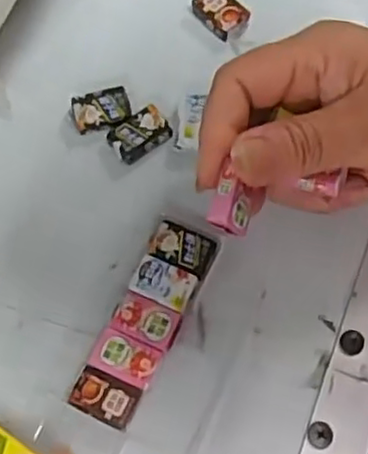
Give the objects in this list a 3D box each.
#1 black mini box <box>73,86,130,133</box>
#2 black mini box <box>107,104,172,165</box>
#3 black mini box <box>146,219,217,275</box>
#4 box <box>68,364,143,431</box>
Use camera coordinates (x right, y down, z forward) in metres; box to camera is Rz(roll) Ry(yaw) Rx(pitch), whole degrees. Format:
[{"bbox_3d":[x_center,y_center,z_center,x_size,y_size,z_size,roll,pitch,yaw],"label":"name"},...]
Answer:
[{"bbox_3d":[-0.037,-0.053,0.300,0.026,0.006,0.018,-14,70,-4],"label":"black mini box"},{"bbox_3d":[-0.020,-0.041,0.296,0.026,0.007,0.019,-25,72,-8],"label":"black mini box"},{"bbox_3d":[-0.001,0.009,0.278,0.025,0.007,0.017,21,72,8],"label":"black mini box"},{"bbox_3d":[-0.030,0.066,0.258,0.025,0.008,0.017,24,72,9],"label":"box"}]

